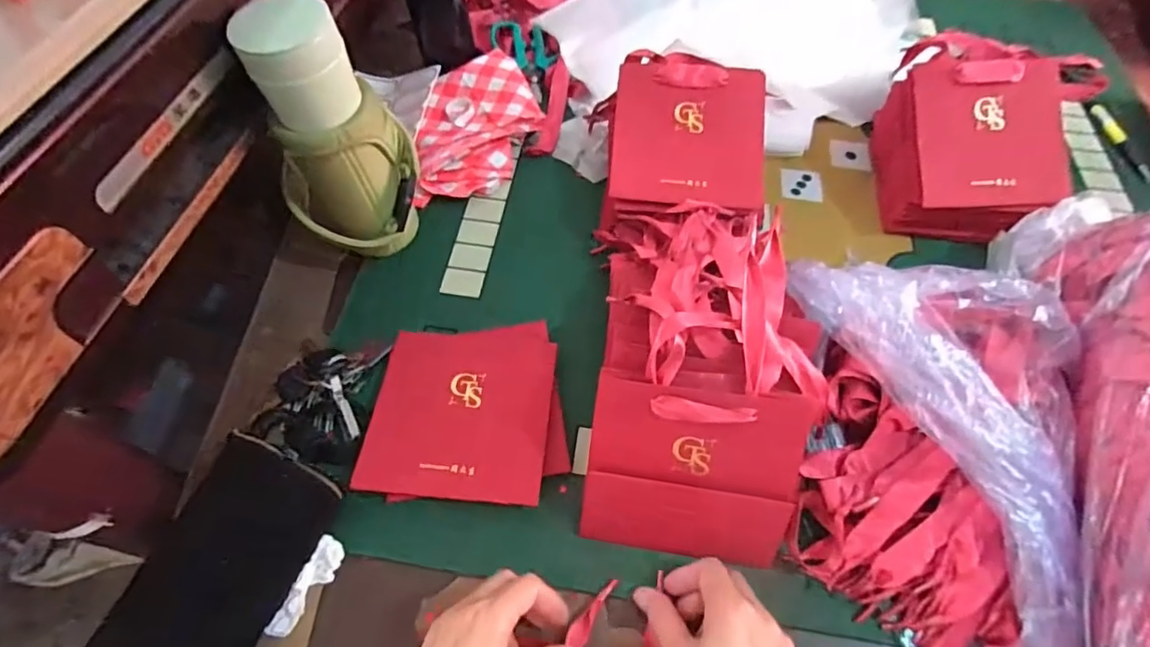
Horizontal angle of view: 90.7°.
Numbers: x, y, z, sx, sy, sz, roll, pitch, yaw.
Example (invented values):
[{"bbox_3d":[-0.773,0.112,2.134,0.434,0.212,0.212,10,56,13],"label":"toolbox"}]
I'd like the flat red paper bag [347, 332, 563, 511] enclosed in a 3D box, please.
[{"bbox_3d":[-0.090,0.072,0.461,0.137,0.012,0.136,6,58,1],"label":"flat red paper bag"}]

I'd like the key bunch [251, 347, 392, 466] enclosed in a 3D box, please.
[{"bbox_3d":[-0.207,0.062,0.457,0.085,0.023,0.097,7,58,1],"label":"key bunch"}]

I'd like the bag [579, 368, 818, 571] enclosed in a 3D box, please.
[{"bbox_3d":[0.080,0.104,0.386,0.141,0.125,0.015,7,15,4],"label":"bag"}]

